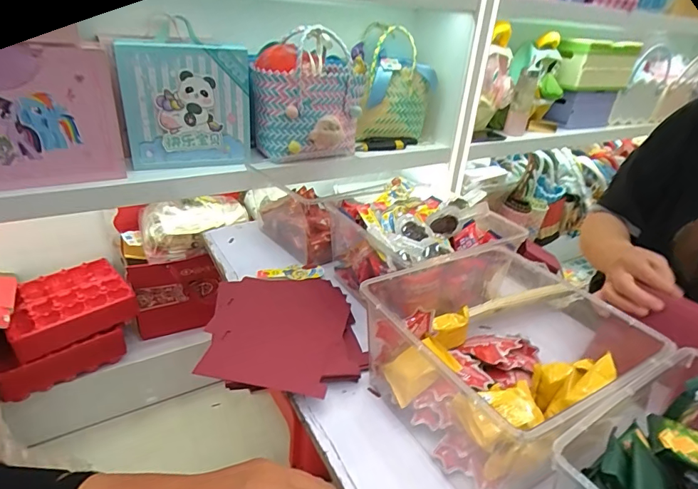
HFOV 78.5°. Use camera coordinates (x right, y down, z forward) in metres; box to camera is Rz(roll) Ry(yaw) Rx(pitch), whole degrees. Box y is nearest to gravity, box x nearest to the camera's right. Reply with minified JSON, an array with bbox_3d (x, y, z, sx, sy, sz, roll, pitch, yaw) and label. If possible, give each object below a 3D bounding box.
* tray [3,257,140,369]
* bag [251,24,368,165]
[{"bbox_3d":[-0.639,0.134,0.976,0.229,0.072,0.200,-20,37,-38],"label":"tray"},{"bbox_3d":[-0.100,-0.350,1.007,0.253,0.262,0.178,-2,29,-12],"label":"bag"}]

